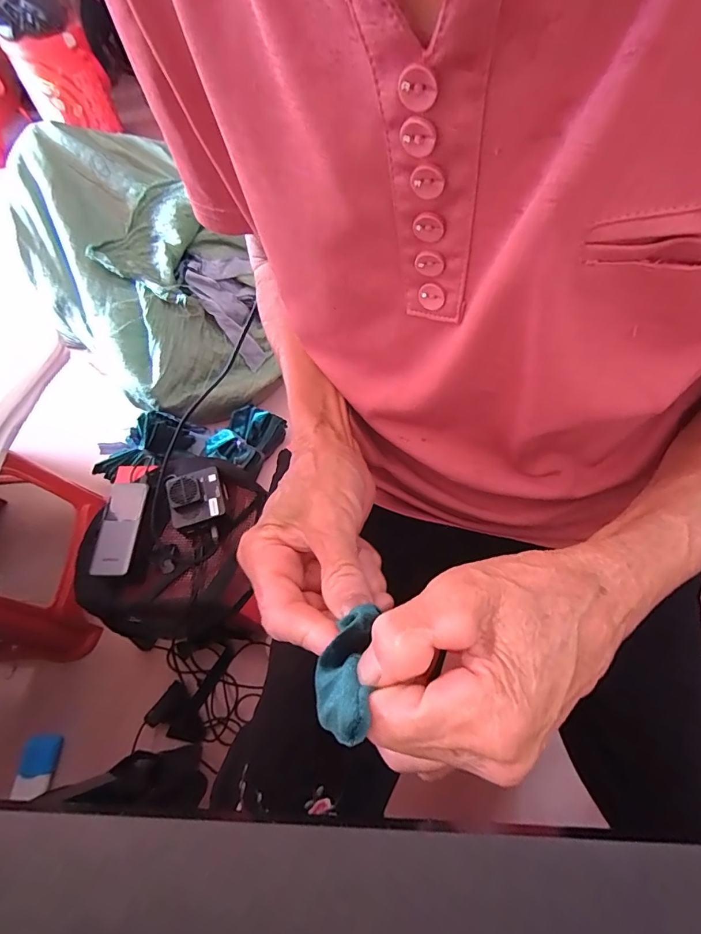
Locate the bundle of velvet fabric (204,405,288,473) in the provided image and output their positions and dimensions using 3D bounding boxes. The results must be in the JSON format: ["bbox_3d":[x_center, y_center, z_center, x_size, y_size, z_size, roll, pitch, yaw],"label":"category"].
[{"bbox_3d":[-0.255,-0.067,1.043,0.135,0.074,0.167,23,66,13],"label":"bundle of velvet fabric"}]

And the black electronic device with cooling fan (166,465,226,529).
[{"bbox_3d":[-0.217,0.040,0.615,0.071,0.024,0.076,-18,64,-7],"label":"black electronic device with cooling fan"}]

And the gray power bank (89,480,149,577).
[{"bbox_3d":[-0.314,0.079,0.597,0.050,0.016,0.136,-2,63,1],"label":"gray power bank"}]

